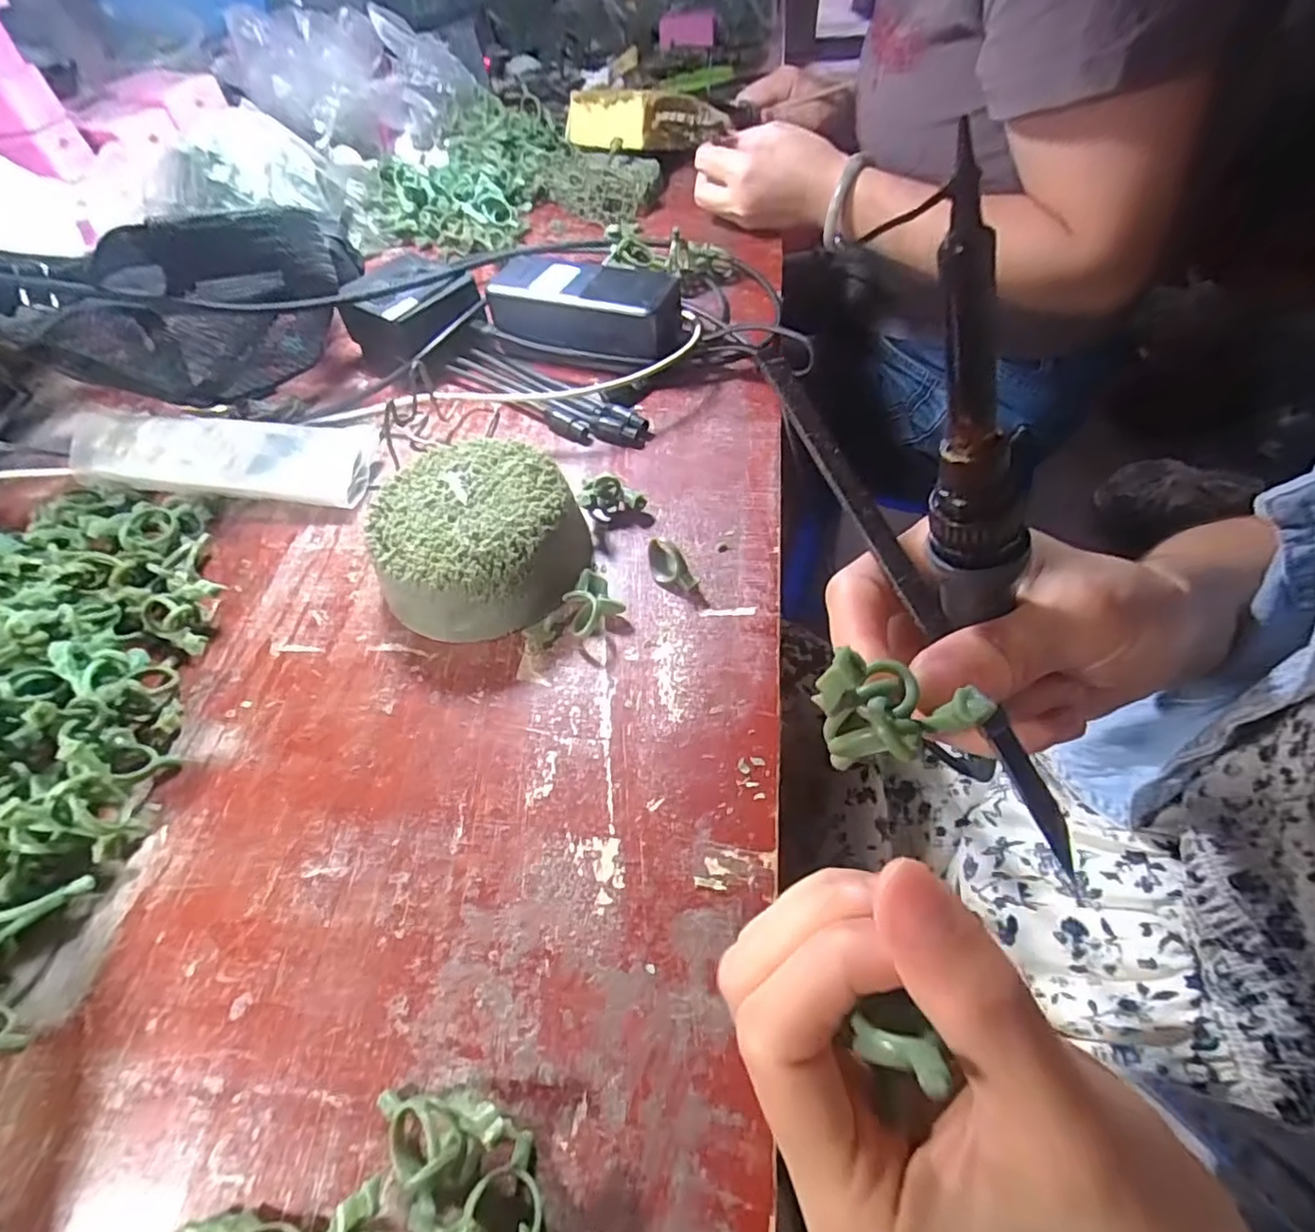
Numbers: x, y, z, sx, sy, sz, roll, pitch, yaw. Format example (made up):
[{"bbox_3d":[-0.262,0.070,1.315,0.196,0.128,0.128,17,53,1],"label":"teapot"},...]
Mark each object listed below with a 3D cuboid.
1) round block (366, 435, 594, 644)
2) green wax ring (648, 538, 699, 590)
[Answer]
[{"bbox_3d":[-0.093,-0.041,0.322,0.103,0.046,0.095,-2,54,3],"label":"round block"},{"bbox_3d":[0.007,-0.025,0.318,0.033,0.020,0.013,37,65,27],"label":"green wax ring"}]

